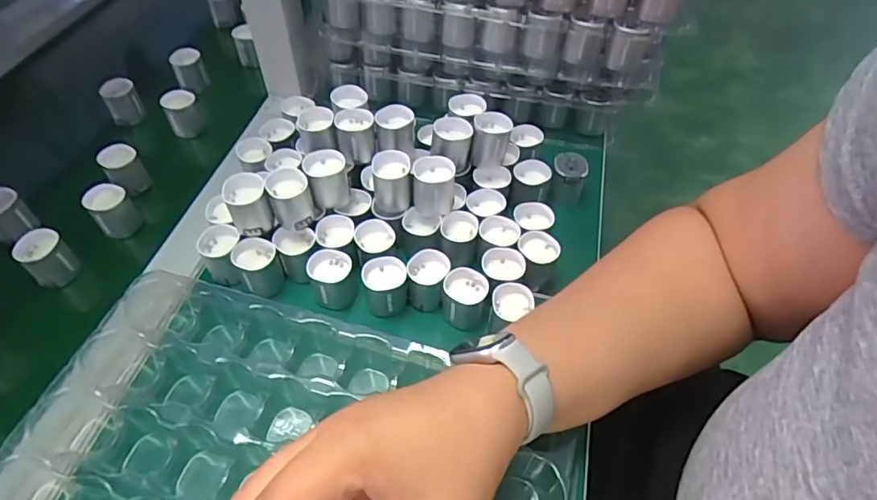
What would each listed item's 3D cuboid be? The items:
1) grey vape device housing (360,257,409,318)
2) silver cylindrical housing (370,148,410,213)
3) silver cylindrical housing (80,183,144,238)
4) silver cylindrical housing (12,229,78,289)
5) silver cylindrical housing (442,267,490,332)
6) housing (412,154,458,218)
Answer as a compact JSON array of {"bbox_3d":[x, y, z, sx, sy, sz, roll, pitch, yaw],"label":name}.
[{"bbox_3d":[-0.038,0.027,0.380,0.031,0.034,0.029,1,51,-1],"label":"grey vape device housing"},{"bbox_3d":[-0.035,-0.051,0.400,0.028,0.039,0.032,-3,51,-4],"label":"silver cylindrical housing"},{"bbox_3d":[-0.264,-0.032,0.434,0.031,0.038,0.024,-32,58,-25],"label":"silver cylindrical housing"},{"bbox_3d":[-0.297,0.005,0.404,0.034,0.033,0.030,31,56,22],"label":"silver cylindrical housing"},{"bbox_3d":[0.019,0.035,0.375,0.031,0.033,0.030,4,51,1],"label":"silver cylindrical housing"},{"bbox_3d":[-0.004,-0.047,0.395,0.030,0.034,0.029,1,51,-1],"label":"housing"}]

